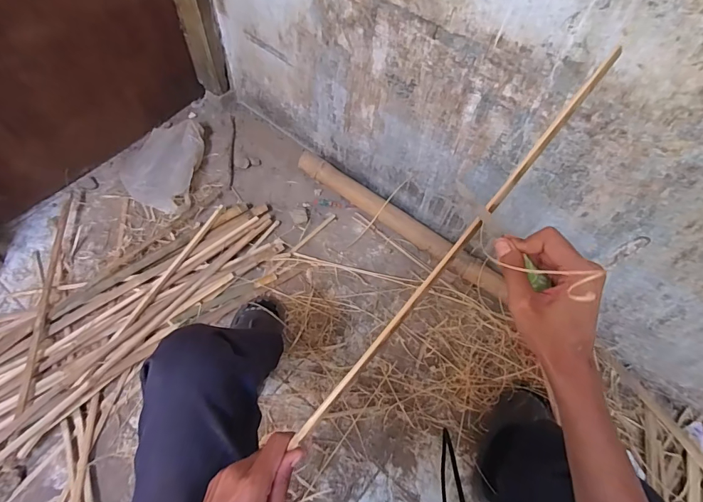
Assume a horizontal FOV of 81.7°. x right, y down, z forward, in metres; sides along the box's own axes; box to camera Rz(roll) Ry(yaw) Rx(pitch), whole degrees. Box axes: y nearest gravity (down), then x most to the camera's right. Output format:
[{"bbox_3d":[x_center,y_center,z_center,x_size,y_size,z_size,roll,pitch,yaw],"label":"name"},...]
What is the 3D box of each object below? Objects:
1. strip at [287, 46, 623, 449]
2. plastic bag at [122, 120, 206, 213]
[{"bbox_3d":[0.111,-0.011,0.411,0.011,0.009,0.503,39,87,17],"label":"strip"},{"bbox_3d":[-0.600,-0.266,1.264,0.244,0.069,0.324,5,61,-1],"label":"plastic bag"}]

